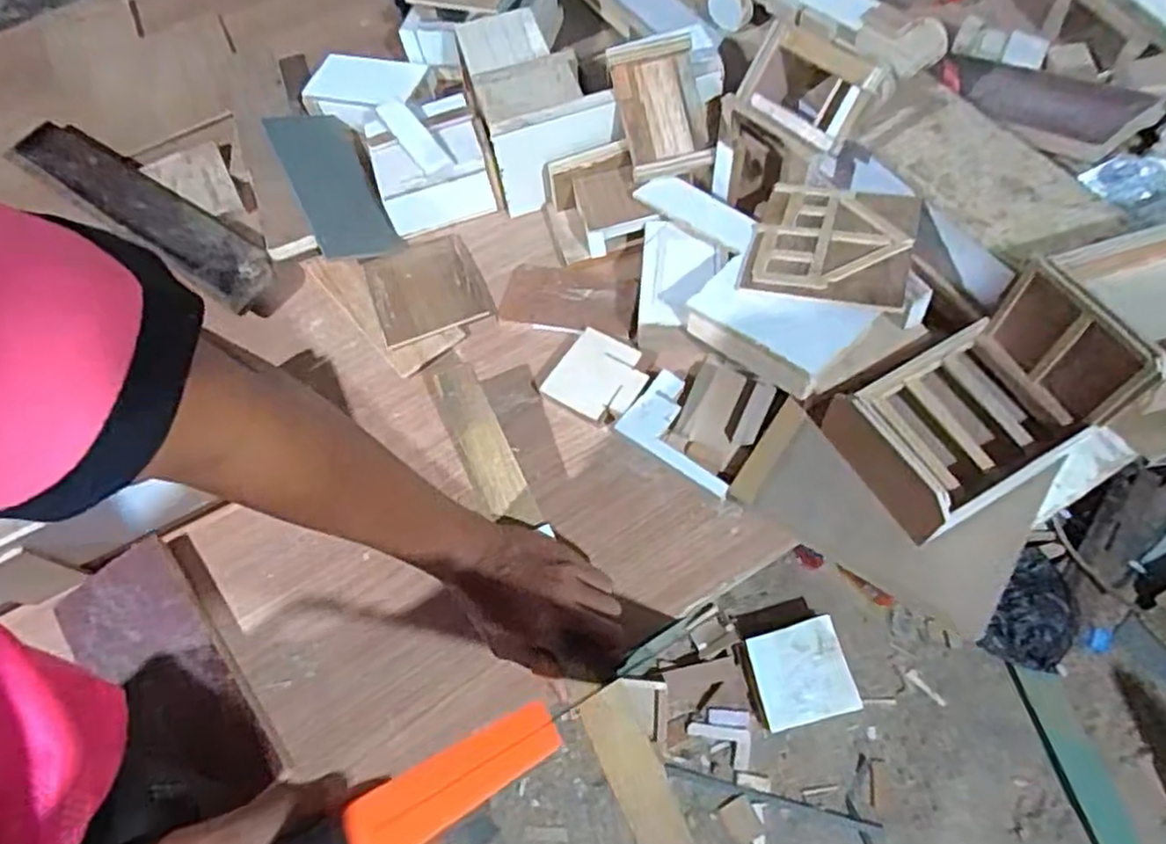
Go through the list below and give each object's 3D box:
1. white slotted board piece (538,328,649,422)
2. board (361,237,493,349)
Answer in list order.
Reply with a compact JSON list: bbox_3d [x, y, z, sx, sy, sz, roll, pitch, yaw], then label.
[{"bbox_3d":[0.015,-0.041,0.639,0.078,0.013,0.075,25,68,17],"label":"white slotted board piece"},{"bbox_3d":[-0.157,-0.135,0.711,0.109,0.010,0.120,-20,63,-5],"label":"board"}]

